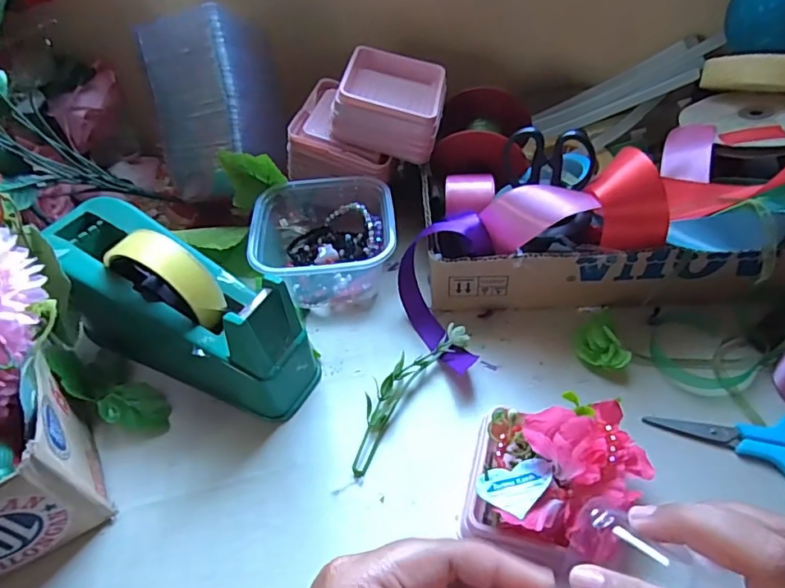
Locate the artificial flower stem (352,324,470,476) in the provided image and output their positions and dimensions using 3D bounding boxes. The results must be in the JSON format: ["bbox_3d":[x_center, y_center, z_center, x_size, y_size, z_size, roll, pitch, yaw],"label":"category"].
[{"bbox_3d":[0.007,0.070,0.387,0.032,0.020,0.130,30,57,27],"label":"artificial flower stem"}]

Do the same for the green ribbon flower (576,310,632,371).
[{"bbox_3d":[0.155,0.035,0.397,0.031,0.016,0.044,-11,48,-5],"label":"green ribbon flower"}]

